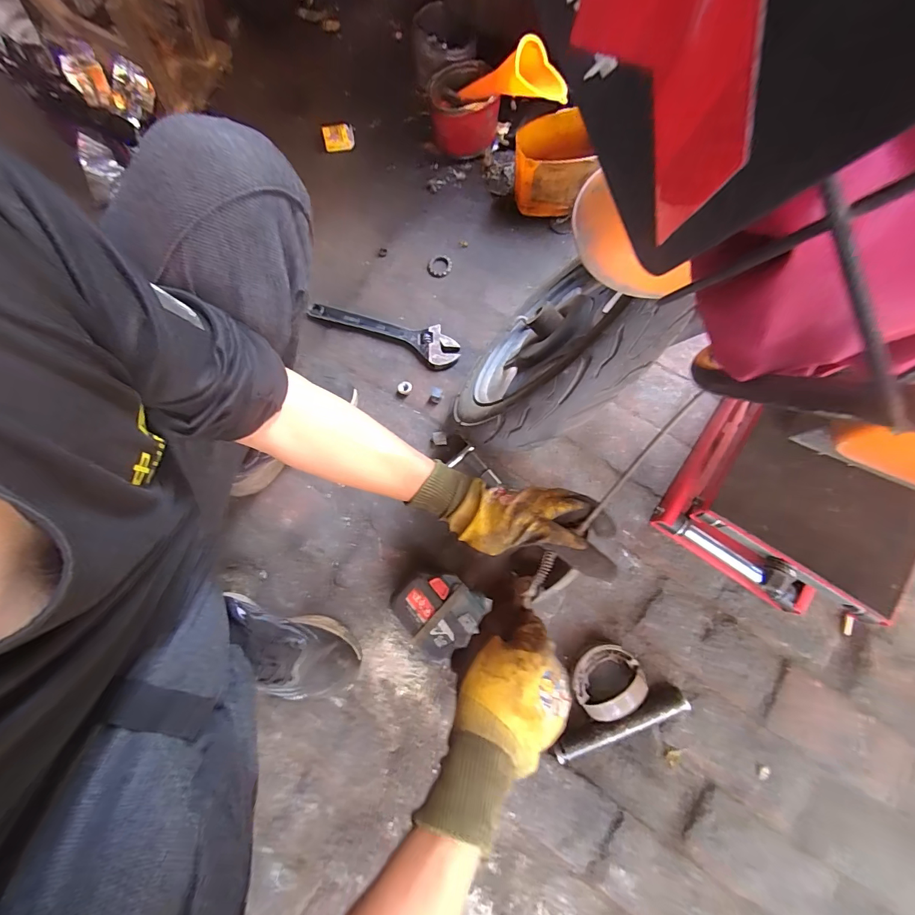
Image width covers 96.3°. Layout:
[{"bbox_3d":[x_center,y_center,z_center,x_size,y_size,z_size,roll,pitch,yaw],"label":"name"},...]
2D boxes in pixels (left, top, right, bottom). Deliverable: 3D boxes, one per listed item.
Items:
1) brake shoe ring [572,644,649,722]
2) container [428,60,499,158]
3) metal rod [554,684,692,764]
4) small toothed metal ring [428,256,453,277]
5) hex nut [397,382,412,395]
[{"bbox_3d":[0.210,0.313,0.576,0.098,0.033,0.085,-38,81,-6],"label":"brake shoe ring"},{"bbox_3d":[0.011,-0.662,0.767,0.126,0.103,0.123,0,76,1],"label":"container"},{"bbox_3d":[0.221,0.365,0.565,0.189,0.031,0.033,-24,79,-4],"label":"metal rod"},{"bbox_3d":[-0.032,-0.351,0.749,0.044,0.007,0.041,0,76,1],"label":"small toothed metal ring"},{"bbox_3d":[-0.089,-0.116,0.691,0.024,0.012,0.020,-23,79,-4],"label":"hex nut"}]

